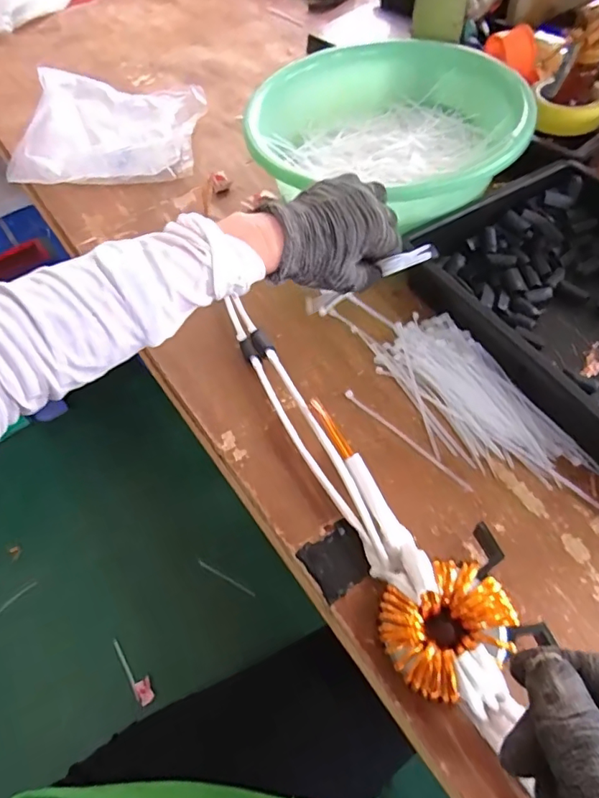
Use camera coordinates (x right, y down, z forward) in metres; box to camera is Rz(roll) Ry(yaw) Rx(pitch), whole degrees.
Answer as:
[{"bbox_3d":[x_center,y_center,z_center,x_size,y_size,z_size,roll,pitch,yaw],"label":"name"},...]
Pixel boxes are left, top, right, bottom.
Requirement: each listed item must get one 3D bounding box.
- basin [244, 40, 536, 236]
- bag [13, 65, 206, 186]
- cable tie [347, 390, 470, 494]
[{"bbox_3d":[0.104,-0.328,0.596,0.312,0.082,0.312,-3,56,5],"label":"basin"},{"bbox_3d":[-0.273,-0.401,0.714,0.256,0.085,0.193,-8,56,1],"label":"bag"},{"bbox_3d":[0.098,0.035,0.454,0.011,0.004,0.143,-41,61,-19],"label":"cable tie"}]

